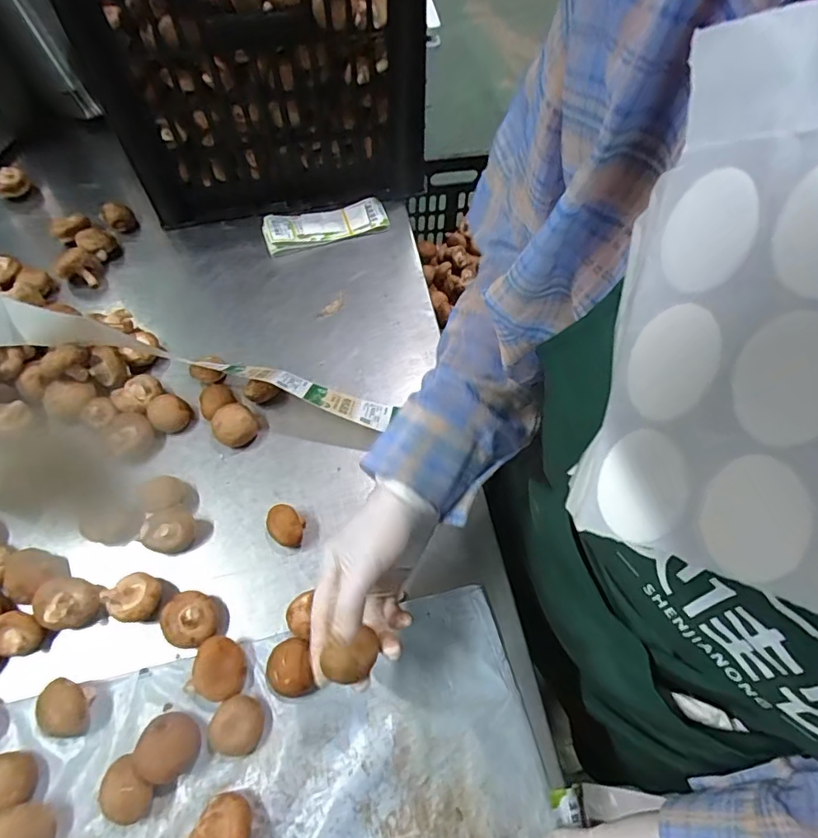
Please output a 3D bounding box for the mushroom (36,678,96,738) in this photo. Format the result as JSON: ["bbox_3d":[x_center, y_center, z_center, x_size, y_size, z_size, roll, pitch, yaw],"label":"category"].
[{"bbox_3d":[-0.283,0.239,0.428,0.037,0.032,0.043,-14,61,-19],"label":"mushroom"}]

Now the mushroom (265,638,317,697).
[{"bbox_3d":[-0.103,0.215,0.447,0.039,0.035,0.044,-7,60,-16],"label":"mushroom"}]

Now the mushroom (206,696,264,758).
[{"bbox_3d":[-0.140,0.251,0.425,0.042,0.024,0.042,5,57,-8],"label":"mushroom"}]

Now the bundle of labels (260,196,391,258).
[{"bbox_3d":[-0.110,-0.260,0.698,0.165,0.027,0.056,-13,61,-19],"label":"bundle of labels"}]

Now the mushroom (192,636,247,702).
[{"bbox_3d":[-0.160,0.212,0.443,0.037,0.034,0.047,-7,59,-16],"label":"mushroom"}]

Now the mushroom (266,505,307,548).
[{"bbox_3d":[-0.120,0.105,0.510,0.034,0.037,0.038,-16,62,-20],"label":"mushroom"}]

